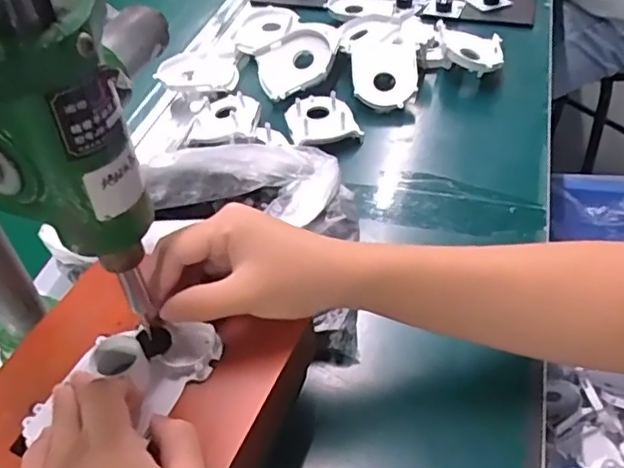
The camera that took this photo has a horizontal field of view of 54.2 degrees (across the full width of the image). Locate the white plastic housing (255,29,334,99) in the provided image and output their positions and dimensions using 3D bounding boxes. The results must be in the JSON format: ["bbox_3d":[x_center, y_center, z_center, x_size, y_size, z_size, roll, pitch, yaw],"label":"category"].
[{"bbox_3d":[-0.016,-0.181,0.652,0.083,0.017,0.067,-21,66,11],"label":"white plastic housing"}]

